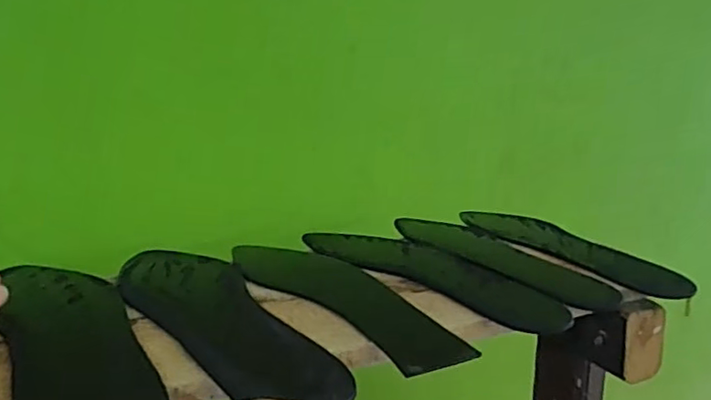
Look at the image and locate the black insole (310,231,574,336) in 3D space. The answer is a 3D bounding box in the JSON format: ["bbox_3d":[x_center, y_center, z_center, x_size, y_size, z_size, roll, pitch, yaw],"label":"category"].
[{"bbox_3d":[0.049,0.049,0.432,0.068,0.004,0.222,-10,17,-42],"label":"black insole"}]

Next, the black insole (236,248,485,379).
[{"bbox_3d":[-0.015,0.061,0.390,0.066,0.009,0.215,-8,16,-38],"label":"black insole"}]

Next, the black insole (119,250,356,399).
[{"bbox_3d":[-0.086,0.066,0.350,0.074,0.009,0.244,-6,14,-31],"label":"black insole"}]

